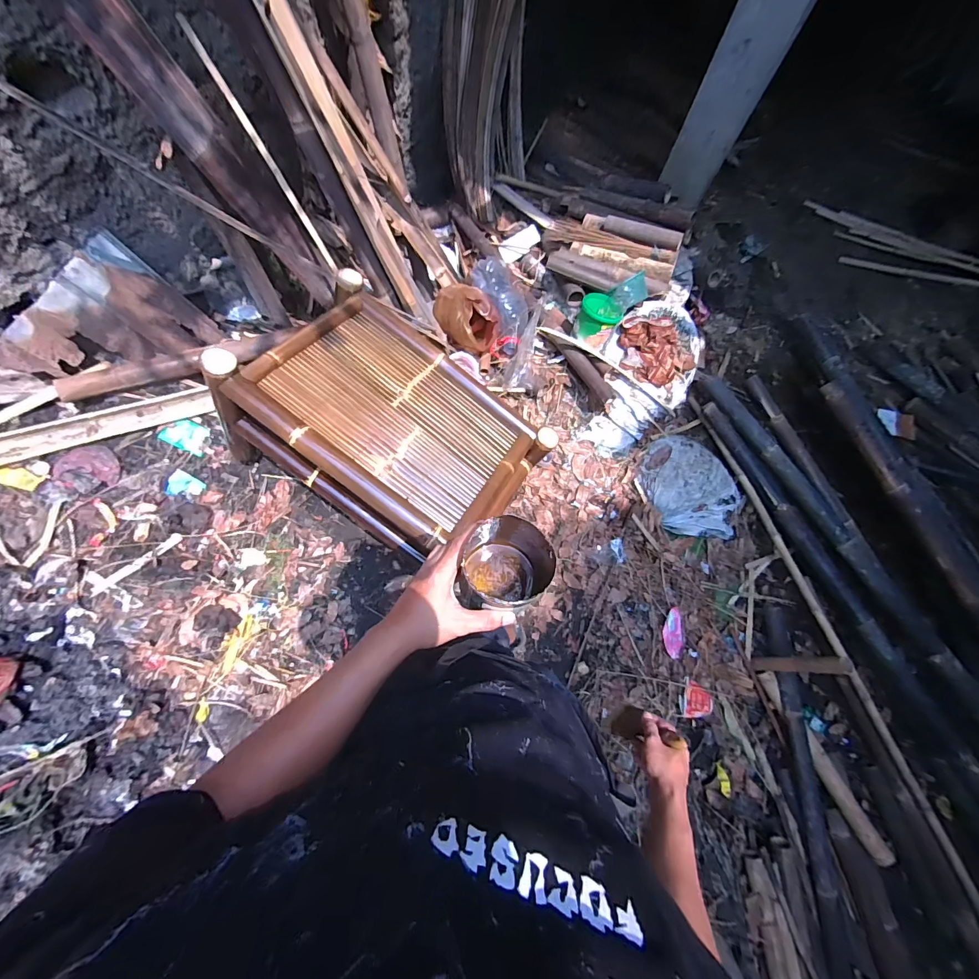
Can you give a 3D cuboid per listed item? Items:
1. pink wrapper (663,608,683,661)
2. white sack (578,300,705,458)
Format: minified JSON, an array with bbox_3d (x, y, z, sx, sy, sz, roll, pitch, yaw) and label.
[{"bbox_3d":[0.750,0.584,1.681,0.083,0.013,0.191,2,73,-1],"label":"pink wrapper"},{"bbox_3d":[0.637,-0.467,1.777,0.439,0.243,0.628,18,74,4],"label":"white sack"}]

